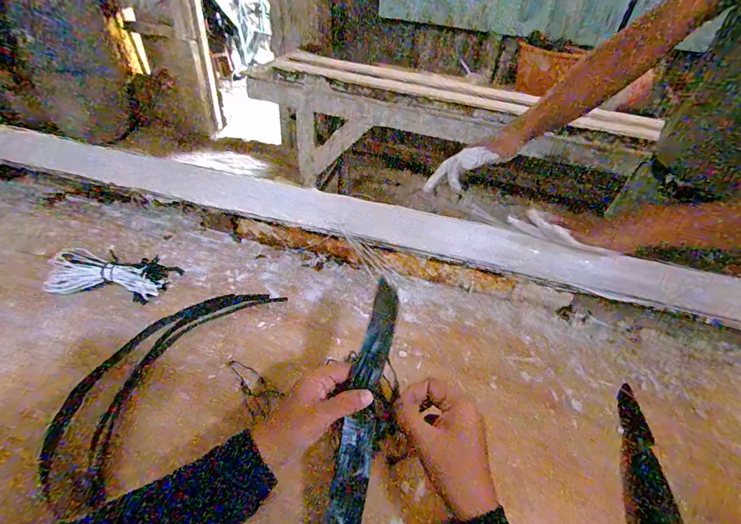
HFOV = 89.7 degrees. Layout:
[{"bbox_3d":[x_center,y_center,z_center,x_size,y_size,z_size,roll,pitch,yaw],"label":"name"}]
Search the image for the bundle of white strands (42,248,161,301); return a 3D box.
[{"bbox_3d":[-0.356,0.021,0.508,0.130,0.048,0.052,14,37,-17],"label":"bundle of white strands"}]

